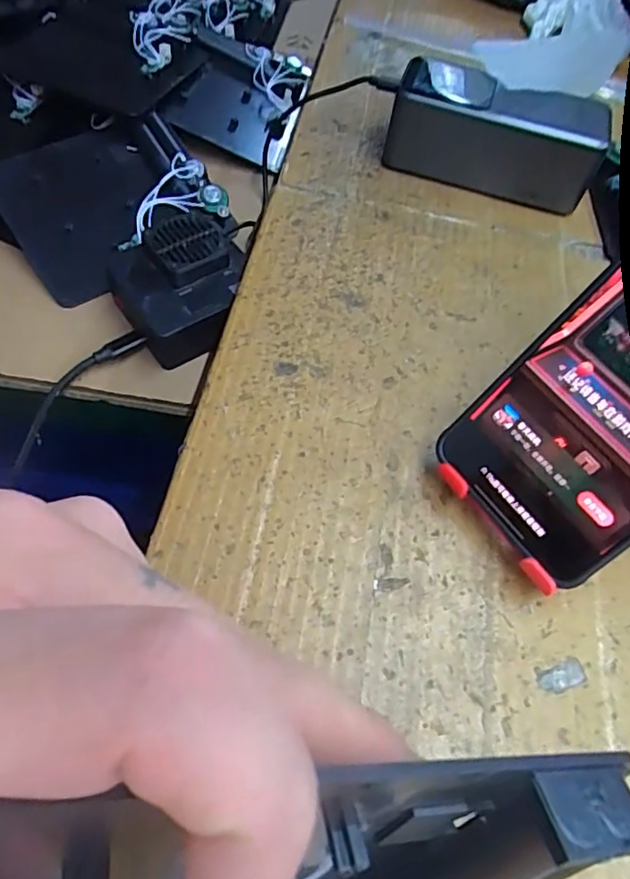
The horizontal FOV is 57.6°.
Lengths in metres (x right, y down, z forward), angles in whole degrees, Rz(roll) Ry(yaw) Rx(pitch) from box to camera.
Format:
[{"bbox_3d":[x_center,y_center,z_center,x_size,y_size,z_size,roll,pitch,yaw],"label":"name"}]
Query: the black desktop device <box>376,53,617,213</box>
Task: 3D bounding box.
[{"bbox_3d":[0.112,-0.191,0.357,0.128,0.054,0.050,12,57,3],"label":"black desktop device"}]

